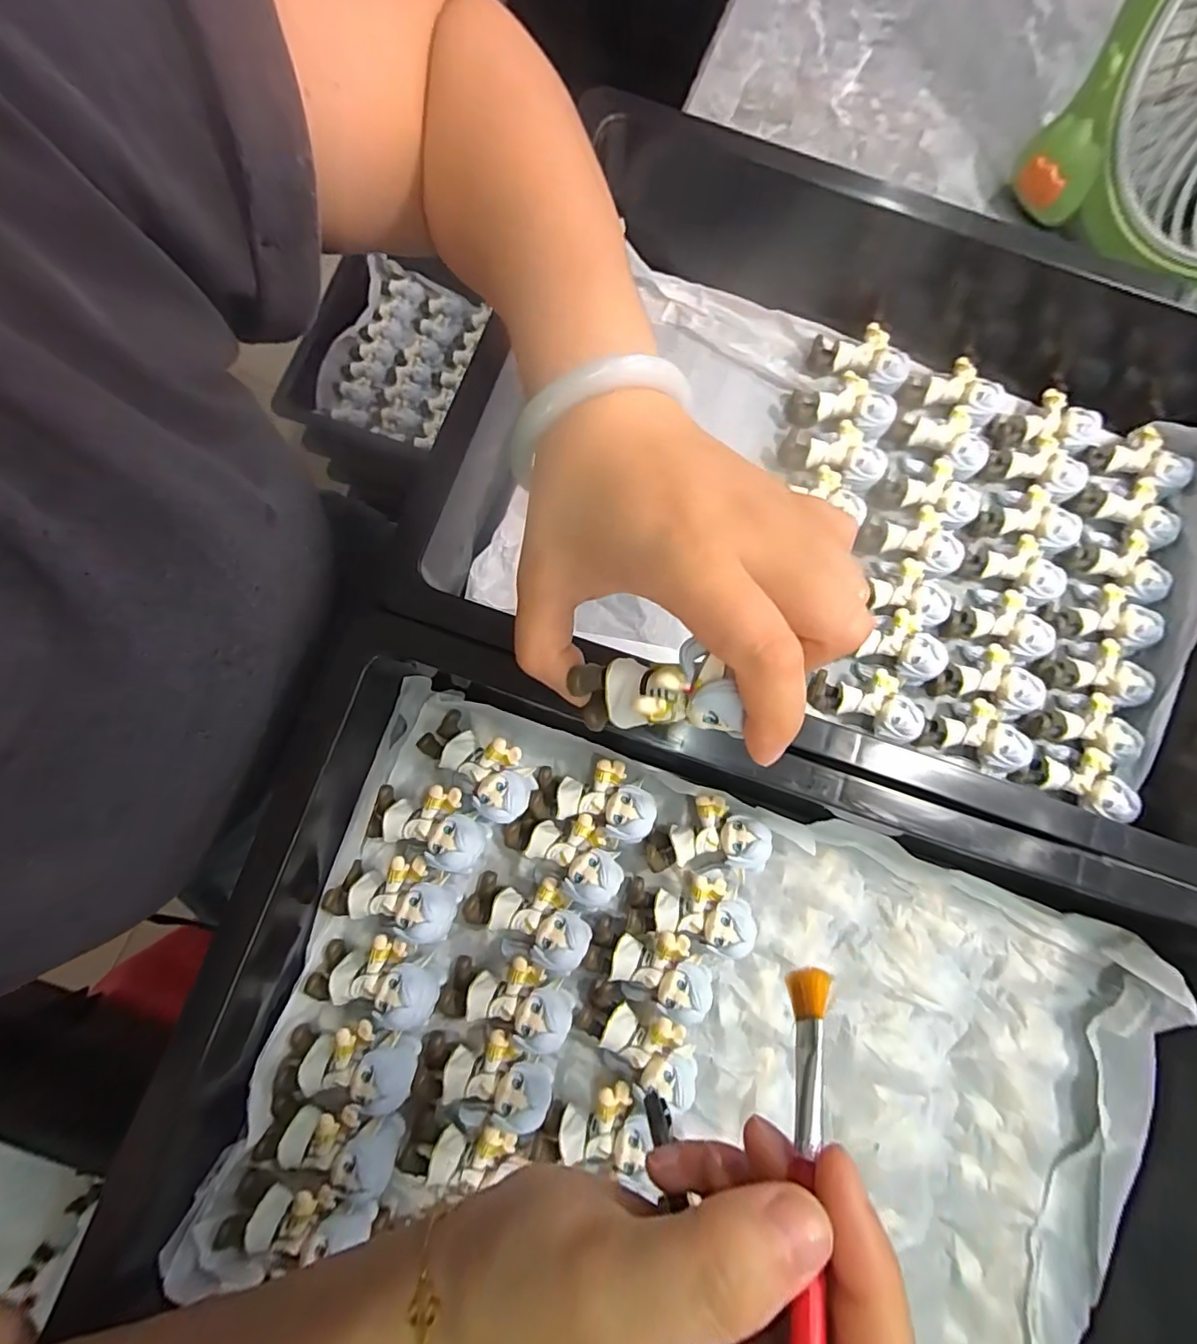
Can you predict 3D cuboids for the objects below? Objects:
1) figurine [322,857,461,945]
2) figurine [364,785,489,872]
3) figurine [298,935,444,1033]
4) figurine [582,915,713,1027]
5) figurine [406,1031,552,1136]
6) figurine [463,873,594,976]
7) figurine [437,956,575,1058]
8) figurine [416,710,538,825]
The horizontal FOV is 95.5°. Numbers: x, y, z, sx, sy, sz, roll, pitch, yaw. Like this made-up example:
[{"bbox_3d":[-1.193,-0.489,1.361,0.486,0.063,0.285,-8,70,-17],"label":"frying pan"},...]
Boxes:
[{"bbox_3d":[-0.100,0.108,0.268,0.061,0.030,0.033,13,81,-1],"label":"figurine"},{"bbox_3d":[-0.085,0.075,0.274,0.060,0.028,0.034,19,81,0],"label":"figurine"},{"bbox_3d":[-0.107,0.145,0.262,0.062,0.023,0.032,5,78,18],"label":"figurine"},{"bbox_3d":[0.025,0.146,0.269,0.061,0.021,0.037,13,78,20],"label":"figurine"},{"bbox_3d":[-0.053,0.190,0.259,0.065,0.027,0.031,5,78,14],"label":"figurine"},{"bbox_3d":[-0.036,0.124,0.270,0.062,0.023,0.038,7,81,-1],"label":"figurine"},{"bbox_3d":[-0.044,0.158,0.266,0.064,0.025,0.033,8,78,15],"label":"figurine"},{"bbox_3d":[-0.060,0.048,0.280,0.062,0.024,0.034,45,82,5],"label":"figurine"}]

